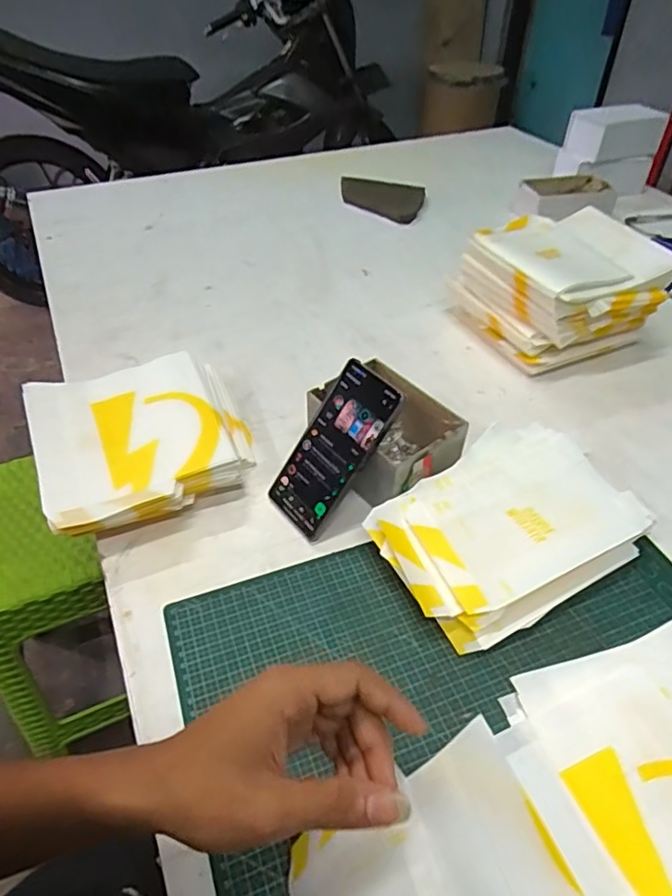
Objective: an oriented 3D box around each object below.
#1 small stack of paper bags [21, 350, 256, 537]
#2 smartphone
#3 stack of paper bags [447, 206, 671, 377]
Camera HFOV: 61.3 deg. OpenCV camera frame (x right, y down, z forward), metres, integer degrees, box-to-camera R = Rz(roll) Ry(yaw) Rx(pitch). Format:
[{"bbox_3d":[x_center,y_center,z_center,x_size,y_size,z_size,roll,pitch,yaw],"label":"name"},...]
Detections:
[{"bbox_3d":[-0.194,-0.010,0.586,0.203,0.060,0.194,-17,47,-19],"label":"small stack of paper bags"},{"bbox_3d":[-0.004,0.003,0.531,0.070,0.162,0.010,40,15,33],"label":"smartphone"},{"bbox_3d":[0.296,-0.210,0.762,0.207,0.122,0.198,-18,47,-19],"label":"stack of paper bags"}]

